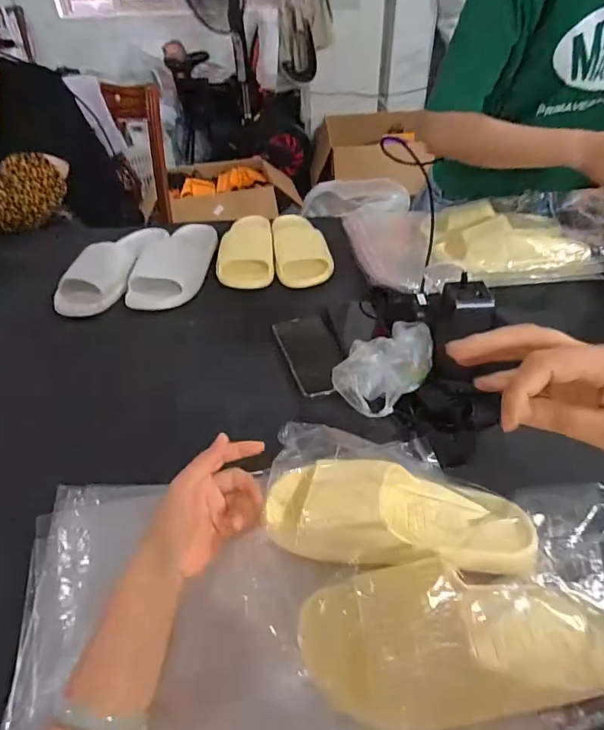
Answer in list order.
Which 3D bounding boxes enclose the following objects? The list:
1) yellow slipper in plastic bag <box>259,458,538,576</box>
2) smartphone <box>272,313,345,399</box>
[{"bbox_3d":[0.081,0.125,0.389,0.226,0.060,0.096,9,44,11],"label":"yellow slipper in plastic bag"},{"bbox_3d":[0.012,-0.023,0.637,0.075,0.008,0.159,-11,44,-10],"label":"smartphone"}]

